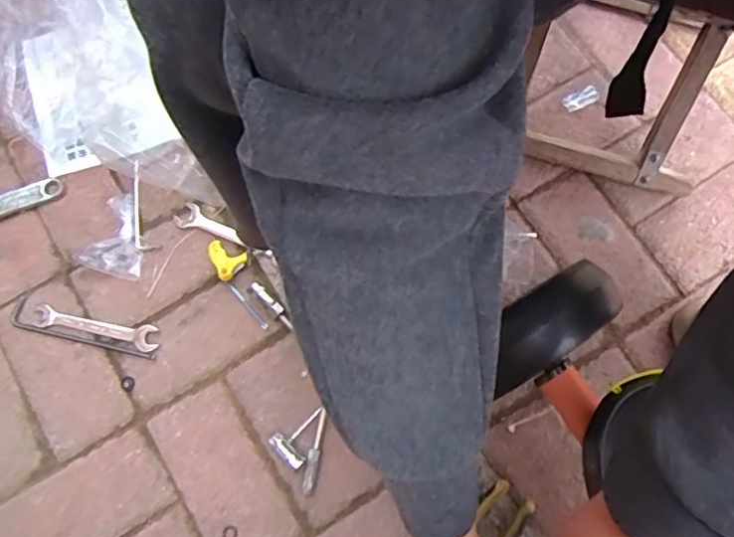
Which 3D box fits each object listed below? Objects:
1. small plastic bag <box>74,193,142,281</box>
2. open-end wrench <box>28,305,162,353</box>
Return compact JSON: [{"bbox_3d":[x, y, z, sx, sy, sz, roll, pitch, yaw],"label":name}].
[{"bbox_3d":[-0.296,-0.041,0.668,0.077,0.025,0.094,15,76,6],"label":"small plastic bag"},{"bbox_3d":[-0.309,0.067,0.646,0.141,0.005,0.029,12,79,-1],"label":"open-end wrench"}]

